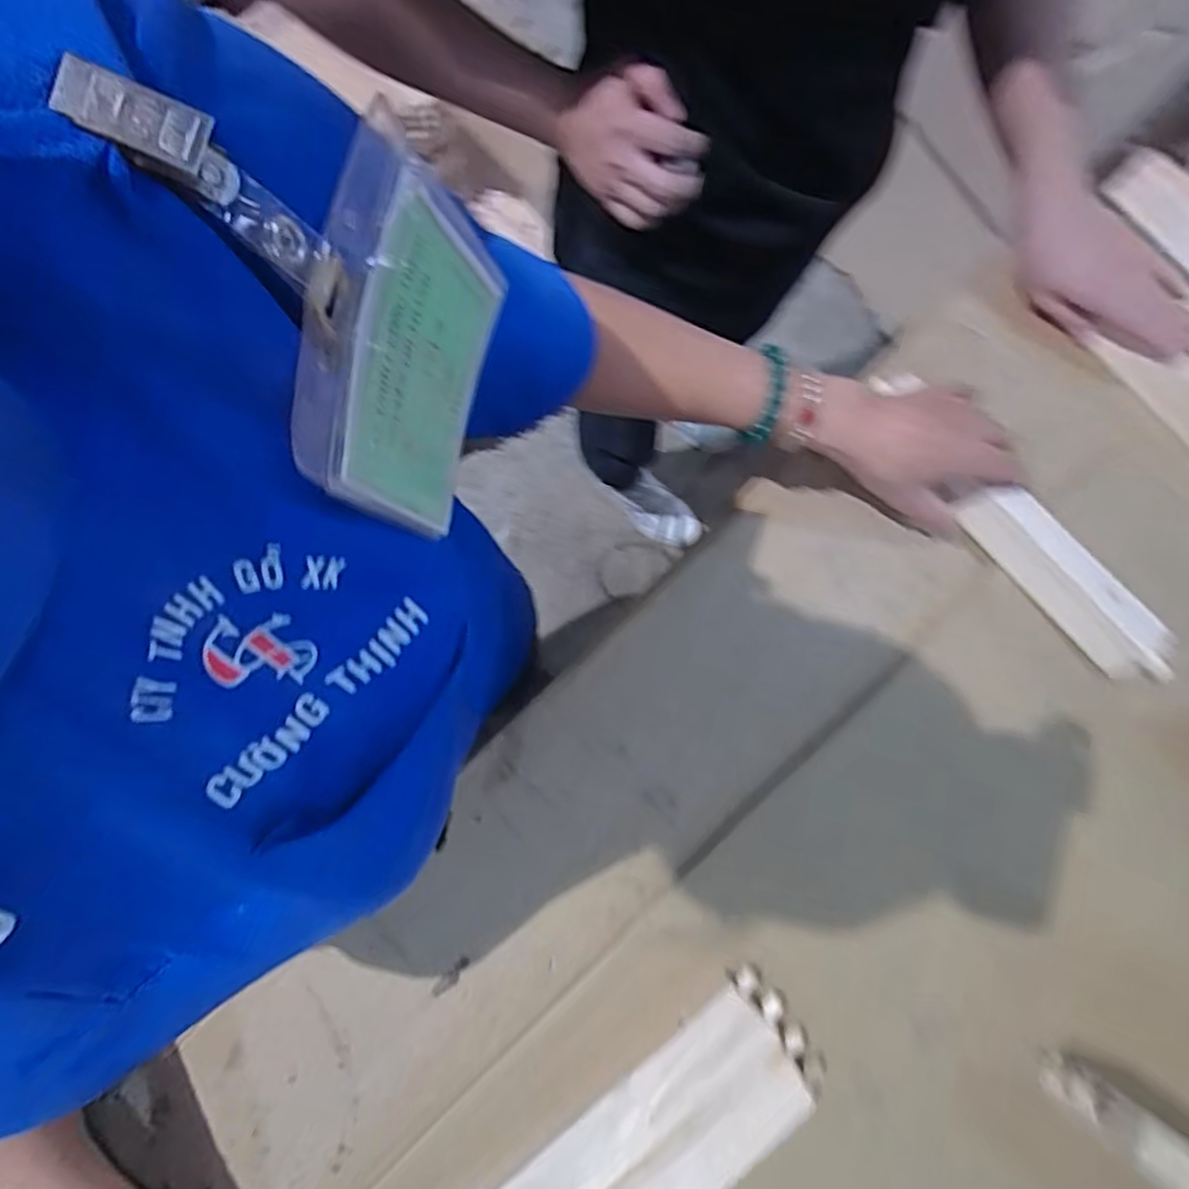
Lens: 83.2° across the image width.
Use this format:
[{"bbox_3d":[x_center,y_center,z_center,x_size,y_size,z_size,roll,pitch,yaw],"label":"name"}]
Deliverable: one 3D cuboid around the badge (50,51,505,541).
[{"bbox_3d":[-0.065,-0.076,0.175,0.010,0.126,0.097,8,83,19],"label":"badge"}]

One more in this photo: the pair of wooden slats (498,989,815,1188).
[{"bbox_3d":[0.003,0.360,0.403,0.271,0.028,0.081,-38,81,-6],"label":"pair of wooden slats"}]

